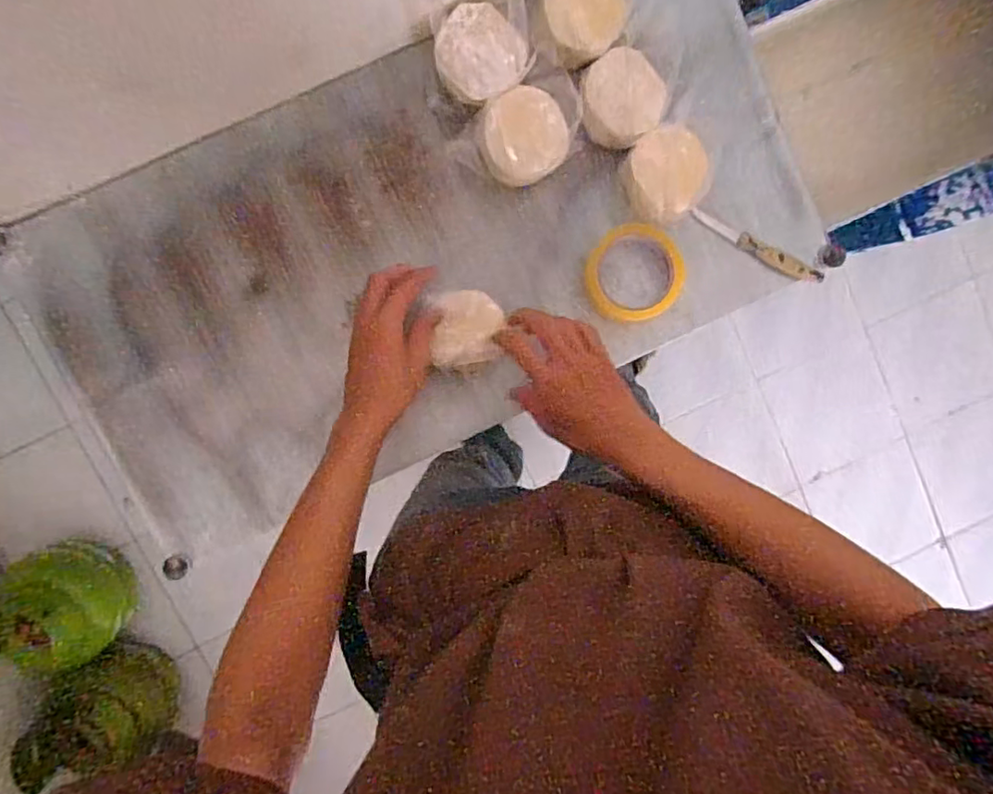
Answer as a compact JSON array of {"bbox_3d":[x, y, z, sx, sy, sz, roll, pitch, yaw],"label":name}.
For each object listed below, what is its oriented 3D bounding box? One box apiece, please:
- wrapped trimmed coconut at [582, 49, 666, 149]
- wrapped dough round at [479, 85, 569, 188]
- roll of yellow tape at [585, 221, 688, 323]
[{"bbox_3d":[0.123,-0.295,0.597,0.079,0.045,0.082,0,96,-4],"label":"wrapped trimmed coconut"},{"bbox_3d":[0.026,-0.260,0.599,0.080,0.042,0.082,0,96,-4],"label":"wrapped dough round"},{"bbox_3d":[0.145,-0.131,0.627,0.098,0.024,0.100,0,96,-4],"label":"roll of yellow tape"}]

